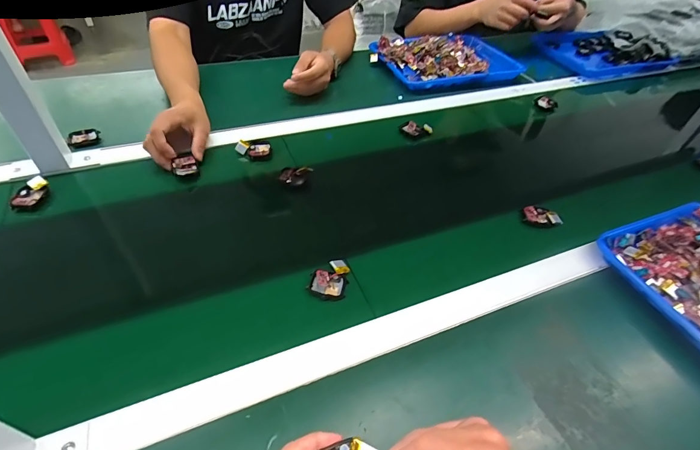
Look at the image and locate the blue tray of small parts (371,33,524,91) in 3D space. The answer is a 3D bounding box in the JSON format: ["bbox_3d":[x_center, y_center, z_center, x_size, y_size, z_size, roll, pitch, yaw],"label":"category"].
[{"bbox_3d":[0.242,-0.415,0.924,0.338,0.051,0.233,-15,49,-19],"label":"blue tray of small parts"}]

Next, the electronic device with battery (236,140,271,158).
[{"bbox_3d":[-0.164,-0.131,0.633,0.056,0.022,0.033,-13,48,-17],"label":"electronic device with battery"}]

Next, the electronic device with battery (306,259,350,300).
[{"bbox_3d":[-0.025,0.068,0.464,0.045,0.020,0.057,10,45,5],"label":"electronic device with battery"}]

